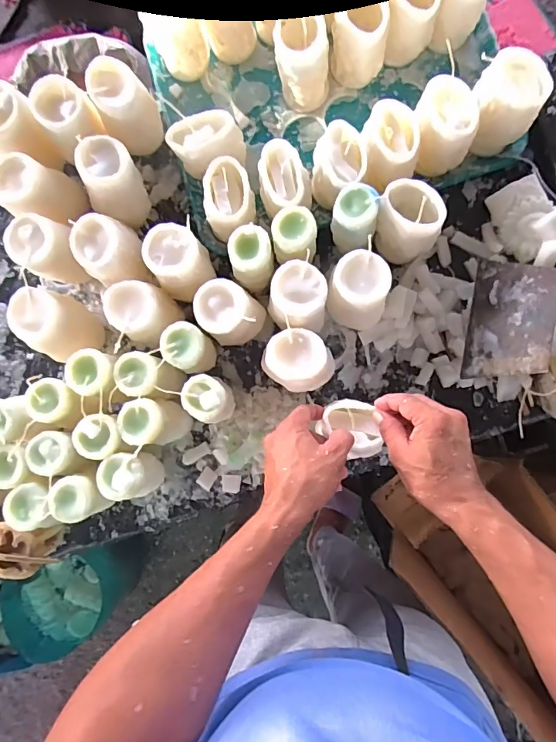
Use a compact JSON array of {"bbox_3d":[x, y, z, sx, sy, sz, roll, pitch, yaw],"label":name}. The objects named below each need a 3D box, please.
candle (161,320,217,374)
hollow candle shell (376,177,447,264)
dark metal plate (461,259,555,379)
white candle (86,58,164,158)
[{"bbox_3d":[-0.106,-0.026,0.540,0.053,0.080,0.055,7,88,3],"label":"candle"},{"bbox_3d":[0.156,-0.178,0.544,0.063,0.088,0.079,-33,86,1],"label":"hollow candle shell"},{"bbox_3d":[0.270,-0.060,0.522,0.006,0.096,0.137,9,88,-41],"label":"dark metal plate"},{"bbox_3d":[-0.184,-0.318,0.543,0.066,0.077,0.079,-32,86,1],"label":"white candle"}]

